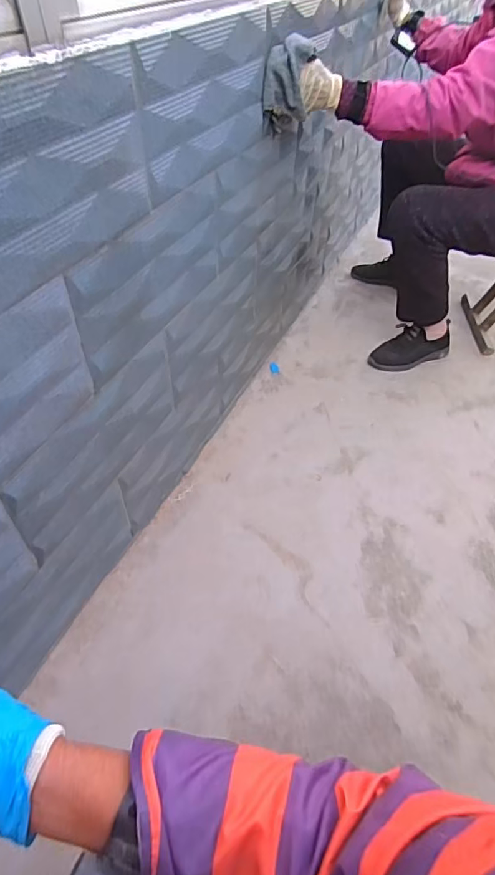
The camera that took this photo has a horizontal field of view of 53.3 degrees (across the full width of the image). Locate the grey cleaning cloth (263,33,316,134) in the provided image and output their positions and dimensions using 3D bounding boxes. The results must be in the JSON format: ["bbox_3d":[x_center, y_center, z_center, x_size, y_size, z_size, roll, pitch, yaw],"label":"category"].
[{"bbox_3d":[0.076,-0.649,0.911,0.048,0.131,0.101,27,52,23],"label":"grey cleaning cloth"}]

